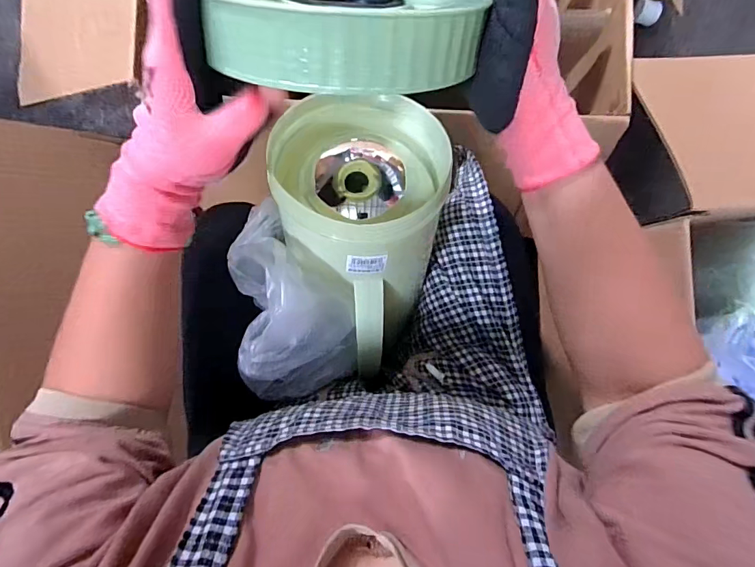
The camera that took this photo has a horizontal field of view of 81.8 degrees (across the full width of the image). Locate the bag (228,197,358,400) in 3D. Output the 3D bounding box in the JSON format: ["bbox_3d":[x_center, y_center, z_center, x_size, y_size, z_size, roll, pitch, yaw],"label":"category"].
[{"bbox_3d":[-0.071,0.018,0.373,0.093,0.106,0.164,-7,90,-2],"label":"bag"}]

